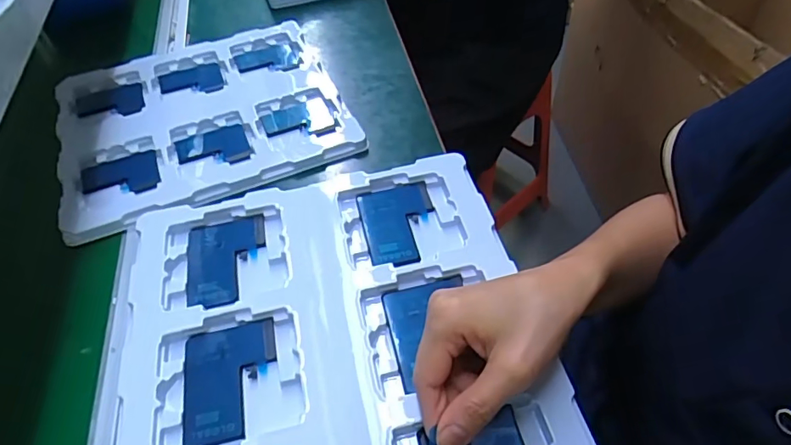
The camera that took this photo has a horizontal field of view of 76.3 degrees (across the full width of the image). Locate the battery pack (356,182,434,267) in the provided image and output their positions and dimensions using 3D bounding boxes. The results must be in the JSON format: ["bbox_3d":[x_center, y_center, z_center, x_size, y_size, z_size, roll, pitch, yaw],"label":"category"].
[{"bbox_3d":[0.003,0.000,0.415,0.060,0.004,0.080,-11,52,-5],"label":"battery pack"}]

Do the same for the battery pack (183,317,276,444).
[{"bbox_3d":[-0.109,0.104,0.334,0.060,0.005,0.078,-12,52,-5],"label":"battery pack"}]

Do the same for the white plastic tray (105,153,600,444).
[{"bbox_3d":[-0.041,0.089,0.337,0.277,0.015,0.312,-13,52,-6],"label":"white plastic tray"}]

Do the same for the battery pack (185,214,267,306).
[{"bbox_3d":[-0.133,0.030,0.395,0.060,0.004,0.079,-12,52,-5],"label":"battery pack"}]

